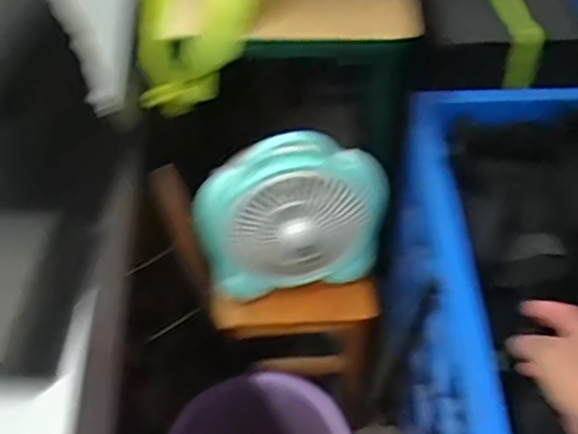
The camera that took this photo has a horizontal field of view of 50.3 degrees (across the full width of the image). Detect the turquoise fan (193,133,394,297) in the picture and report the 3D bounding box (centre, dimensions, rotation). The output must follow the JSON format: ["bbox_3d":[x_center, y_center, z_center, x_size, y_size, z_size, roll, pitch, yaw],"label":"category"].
[{"bbox_3d":[0.003,-0.007,0.841,0.244,0.247,0.086,-7,35,-5],"label":"turquoise fan"}]

